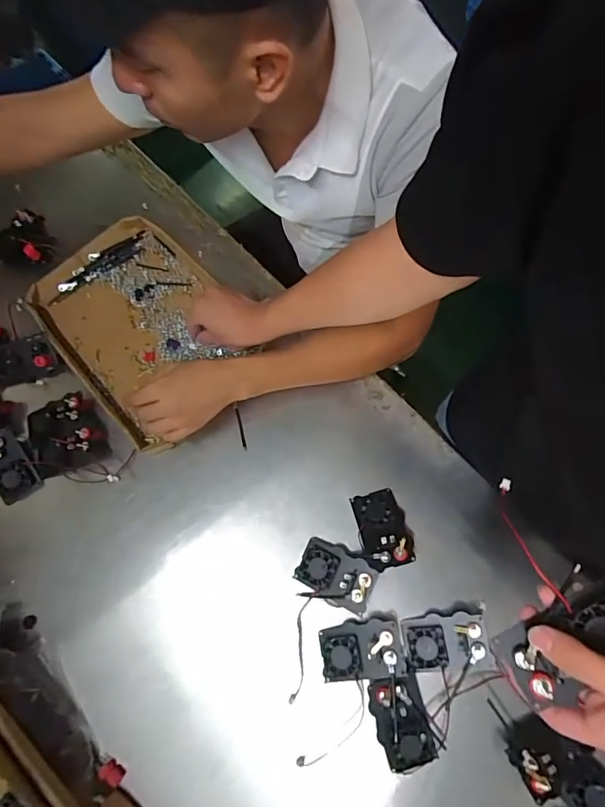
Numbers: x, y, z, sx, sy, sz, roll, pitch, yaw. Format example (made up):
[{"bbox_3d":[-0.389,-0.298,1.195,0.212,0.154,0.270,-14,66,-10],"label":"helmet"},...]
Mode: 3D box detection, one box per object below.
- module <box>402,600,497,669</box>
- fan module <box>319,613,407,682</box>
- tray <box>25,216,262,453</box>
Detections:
[{"bbox_3d":[0.160,0.259,0.482,0.092,0.028,0.061,-3,73,1],"label":"module"},{"bbox_3d":[0.065,0.274,0.486,0.088,0.031,0.057,-7,72,0],"label":"fan module"},{"bbox_3d":[-0.231,-0.117,0.627,0.226,0.029,0.316,-44,76,-11],"label":"tray"}]

